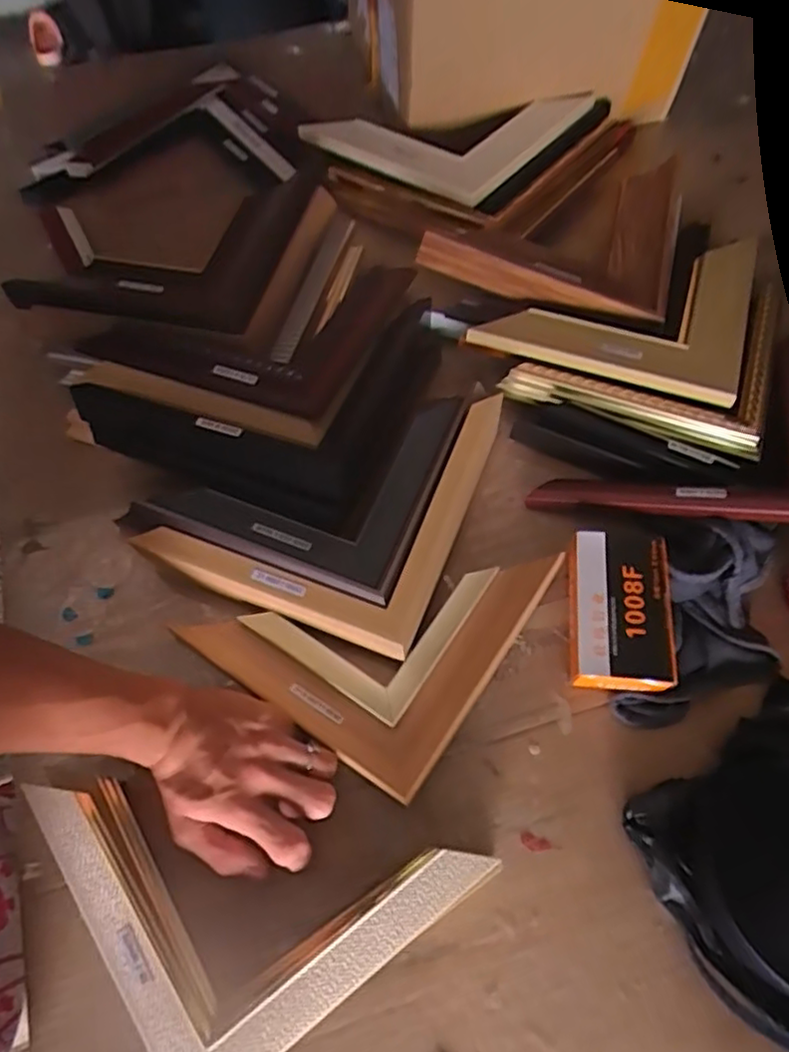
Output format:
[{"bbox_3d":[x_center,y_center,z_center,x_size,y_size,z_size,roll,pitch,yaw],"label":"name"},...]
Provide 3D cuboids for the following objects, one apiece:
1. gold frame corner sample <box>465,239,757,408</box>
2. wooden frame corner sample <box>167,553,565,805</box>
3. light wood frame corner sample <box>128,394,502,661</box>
[{"bbox_3d":[0.182,-0.187,0.522,0.199,0.021,0.172,16,66,9],"label":"gold frame corner sample"},{"bbox_3d":[-0.015,0.059,0.462,0.187,0.026,0.187,32,70,15],"label":"wooden frame corner sample"},{"bbox_3d":[-0.049,-0.022,0.464,0.196,0.043,0.184,19,67,10],"label":"light wood frame corner sample"}]

